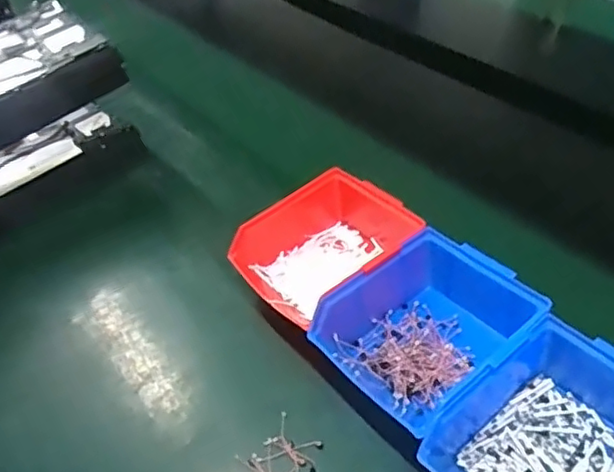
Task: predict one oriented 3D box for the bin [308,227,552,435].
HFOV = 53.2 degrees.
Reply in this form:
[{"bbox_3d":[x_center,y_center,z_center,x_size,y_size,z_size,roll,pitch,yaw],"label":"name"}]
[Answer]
[{"bbox_3d":[0.089,0.077,0.464,0.132,0.077,0.128,-31,47,-26],"label":"bin"}]

